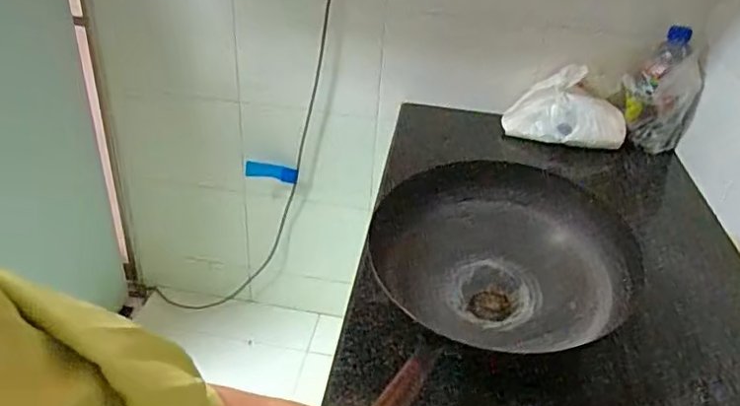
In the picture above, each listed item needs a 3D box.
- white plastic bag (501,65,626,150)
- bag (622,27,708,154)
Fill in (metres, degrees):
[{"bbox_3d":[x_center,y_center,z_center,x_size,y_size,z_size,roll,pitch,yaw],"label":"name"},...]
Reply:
[{"bbox_3d":[0.376,-0.180,1.108,0.211,0.135,0.082,0,33,-8],"label":"white plastic bag"},{"bbox_3d":[0.540,-0.209,1.083,0.117,0.217,0.064,13,33,13],"label":"bag"}]

